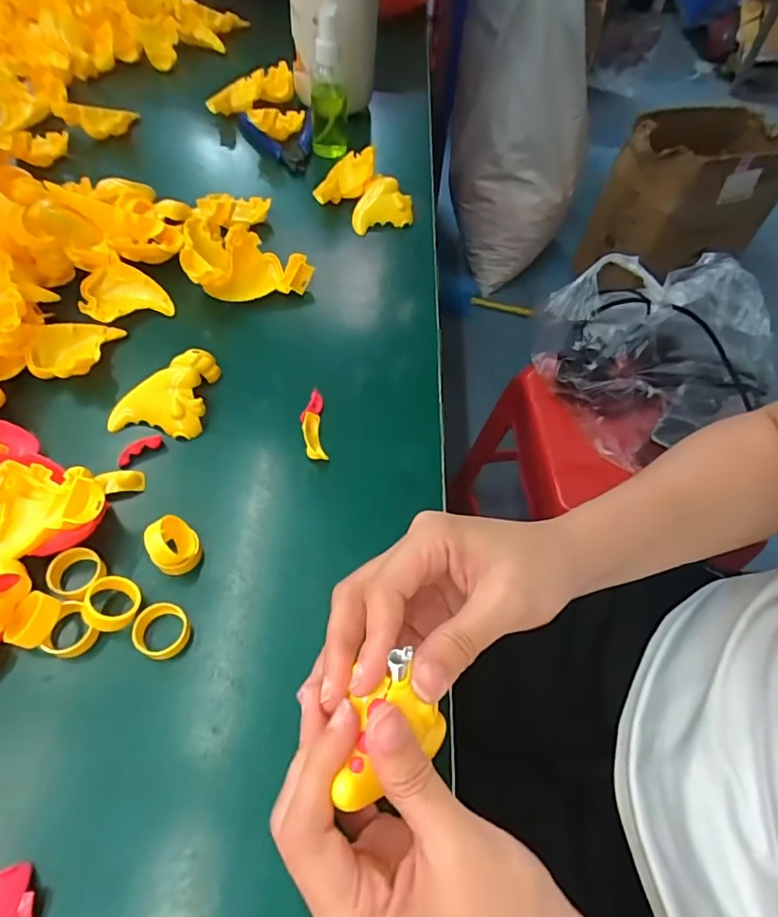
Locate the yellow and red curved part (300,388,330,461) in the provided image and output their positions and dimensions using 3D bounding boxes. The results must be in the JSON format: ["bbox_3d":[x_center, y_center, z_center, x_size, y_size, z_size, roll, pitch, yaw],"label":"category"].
[{"bbox_3d":[-0.050,-0.023,0.347,0.015,0.014,0.055,-5,57,-7],"label":"yellow and red curved part"}]

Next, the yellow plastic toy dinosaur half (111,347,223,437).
[{"bbox_3d":[-0.145,-0.045,0.344,0.055,0.026,0.061,4,57,-2],"label":"yellow plastic toy dinosaur half"}]

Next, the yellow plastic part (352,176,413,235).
[{"bbox_3d":[-0.009,-0.232,0.485,0.054,0.031,0.042,-15,59,-13],"label":"yellow plastic part"}]

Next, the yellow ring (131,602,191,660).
[{"bbox_3d":[-0.114,0.088,0.266,0.025,0.016,0.025,2,57,-3],"label":"yellow ring"}]

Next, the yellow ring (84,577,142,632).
[{"bbox_3d":[-0.139,0.073,0.264,0.025,0.008,0.026,15,45,-15],"label":"yellow ring"}]

